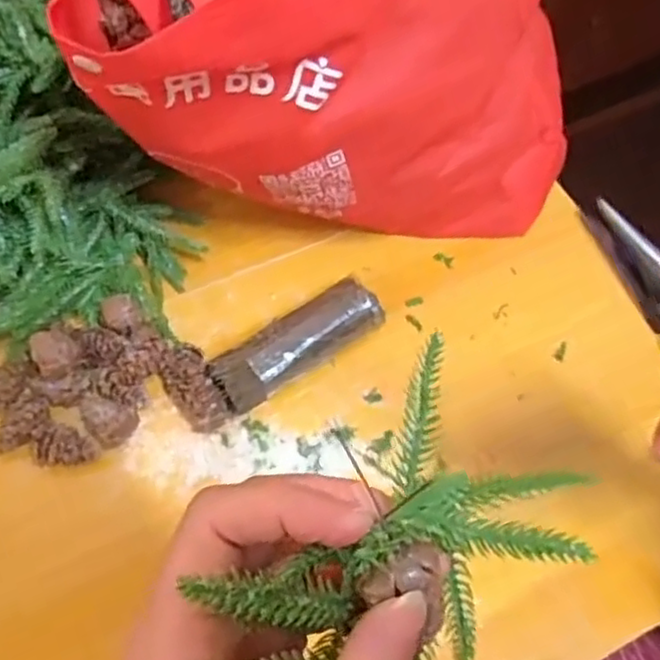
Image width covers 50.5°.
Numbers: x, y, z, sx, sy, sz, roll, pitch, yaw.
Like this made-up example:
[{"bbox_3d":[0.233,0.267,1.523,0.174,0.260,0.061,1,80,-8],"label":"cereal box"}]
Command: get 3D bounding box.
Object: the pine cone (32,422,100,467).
[{"bbox_3d":[-0.148,0.067,0.392,0.033,0.021,0.021,12,62,6],"label":"pine cone"}]

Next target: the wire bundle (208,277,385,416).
[{"bbox_3d":[-0.018,0.009,0.418,0.110,0.034,0.034,-34,67,-17],"label":"wire bundle"}]

